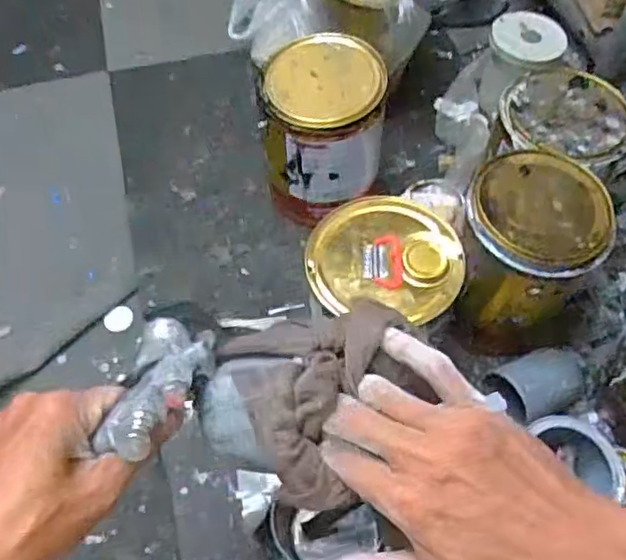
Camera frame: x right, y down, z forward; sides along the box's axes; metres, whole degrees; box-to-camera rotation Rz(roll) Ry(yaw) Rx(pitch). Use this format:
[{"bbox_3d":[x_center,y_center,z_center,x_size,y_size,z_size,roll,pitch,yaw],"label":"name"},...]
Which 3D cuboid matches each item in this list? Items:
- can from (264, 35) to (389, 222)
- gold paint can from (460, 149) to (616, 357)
[{"bbox_3d":[0.013,-0.196,0.879,0.148,0.222,0.156,2,60,-1],"label":"can"},{"bbox_3d":[0.250,-0.042,0.767,0.156,0.159,0.172,19,61,9],"label":"gold paint can"}]

